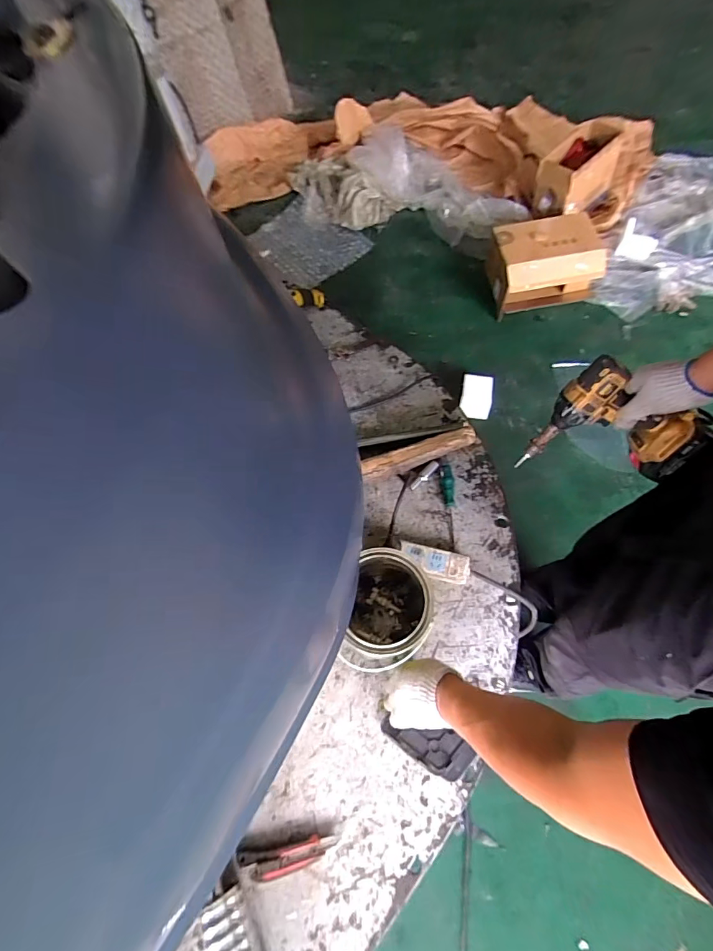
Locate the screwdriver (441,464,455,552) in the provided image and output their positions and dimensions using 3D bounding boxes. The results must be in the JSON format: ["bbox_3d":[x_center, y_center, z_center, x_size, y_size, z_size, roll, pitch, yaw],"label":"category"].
[{"bbox_3d":[0.189,0.057,0.877,0.026,0.021,0.172,-5,65,2],"label":"screwdriver"}]

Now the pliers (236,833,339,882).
[{"bbox_3d":[-0.104,0.579,0.664,0.147,0.011,0.039,-10,65,0],"label":"pliers"}]

